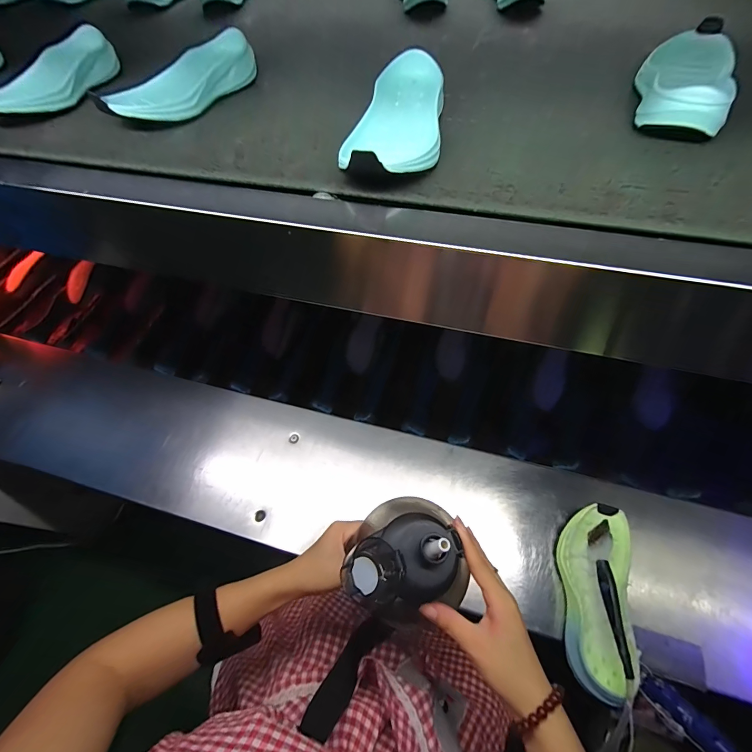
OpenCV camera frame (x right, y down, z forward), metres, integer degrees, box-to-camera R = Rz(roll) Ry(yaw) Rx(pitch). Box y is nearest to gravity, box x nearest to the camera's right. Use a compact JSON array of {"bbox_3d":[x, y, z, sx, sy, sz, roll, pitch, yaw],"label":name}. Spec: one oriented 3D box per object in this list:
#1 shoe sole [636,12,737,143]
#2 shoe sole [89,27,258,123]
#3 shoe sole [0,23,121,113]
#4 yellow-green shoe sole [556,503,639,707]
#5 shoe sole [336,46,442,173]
[{"bbox_3d":[0.325,-0.315,0.369,0.090,0.039,0.209,25,63,17],"label":"shoe sole"},{"bbox_3d":[-0.230,-0.351,0.422,0.074,0.042,0.197,24,63,16],"label":"shoe sole"},{"bbox_3d":[-0.413,-0.383,0.443,0.060,0.038,0.191,20,68,16],"label":"shoe sole"},{"bbox_3d":[0.298,0.292,0.477,0.086,0.056,0.220,12,66,12],"label":"yellow-green shoe sole"},{"bbox_3d":[0.021,-0.251,0.345,0.087,0.042,0.196,6,59,7],"label":"shoe sole"}]

